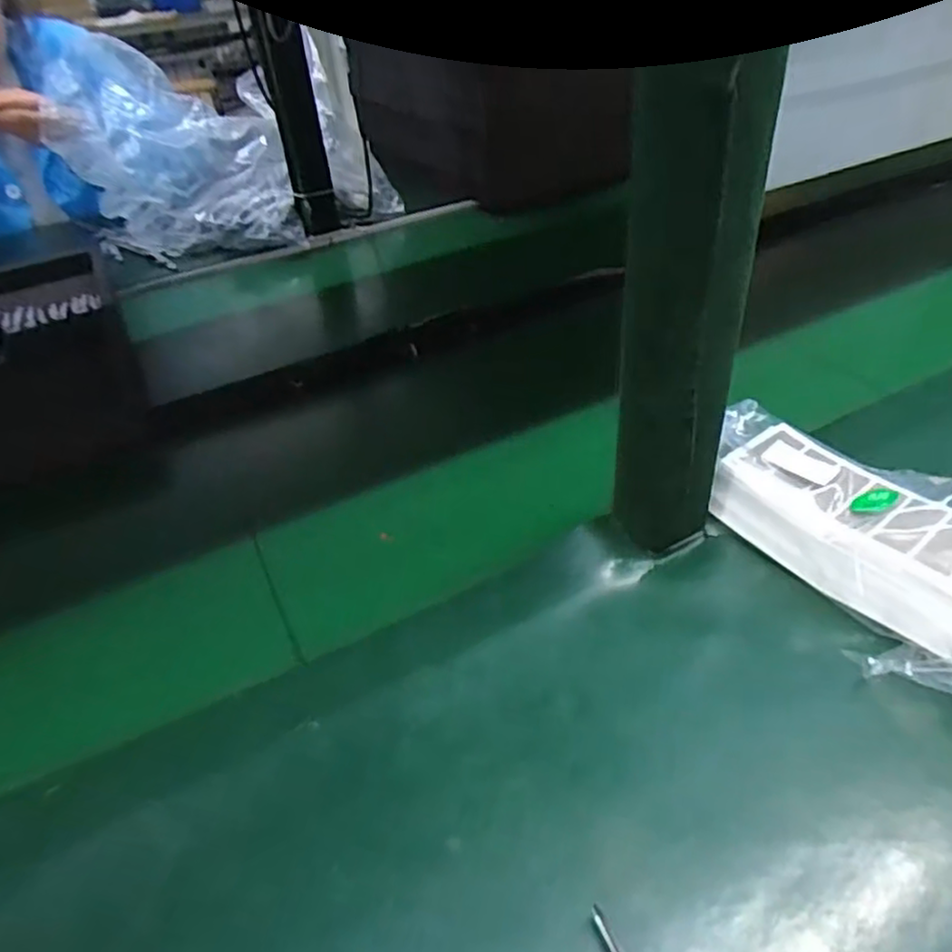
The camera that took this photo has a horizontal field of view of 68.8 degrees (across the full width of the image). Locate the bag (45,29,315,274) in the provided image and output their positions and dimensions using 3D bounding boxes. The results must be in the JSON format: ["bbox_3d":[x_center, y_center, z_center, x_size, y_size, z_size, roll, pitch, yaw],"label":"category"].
[{"bbox_3d":[-0.390,-0.424,0.905,0.248,0.203,0.276,-18,43,-12],"label":"bag"}]

